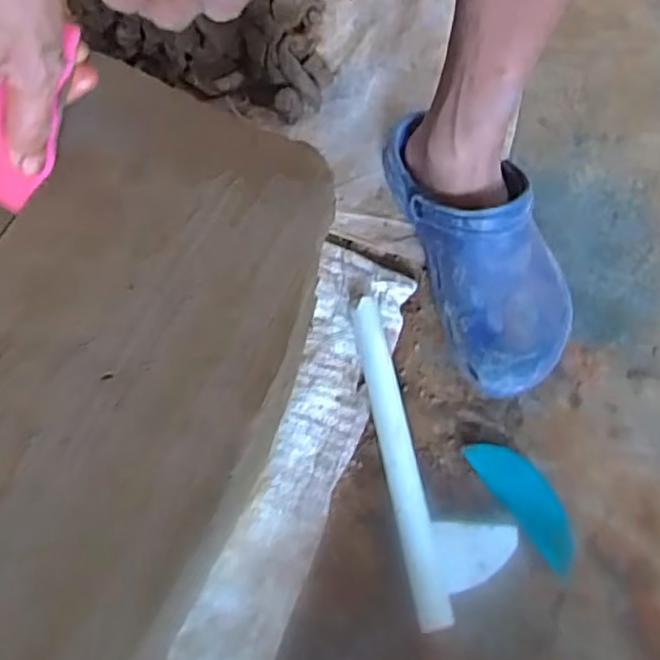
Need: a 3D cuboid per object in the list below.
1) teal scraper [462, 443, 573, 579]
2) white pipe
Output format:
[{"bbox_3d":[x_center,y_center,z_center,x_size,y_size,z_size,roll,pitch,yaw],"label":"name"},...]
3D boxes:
[{"bbox_3d":[0.159,0.136,0.514,0.041,0.008,0.115,-35,75,-15],"label":"teal scraper"},{"bbox_3d":[0.053,0.099,0.523,0.026,0.028,0.267,-9,70,-6],"label":"white pipe"}]

